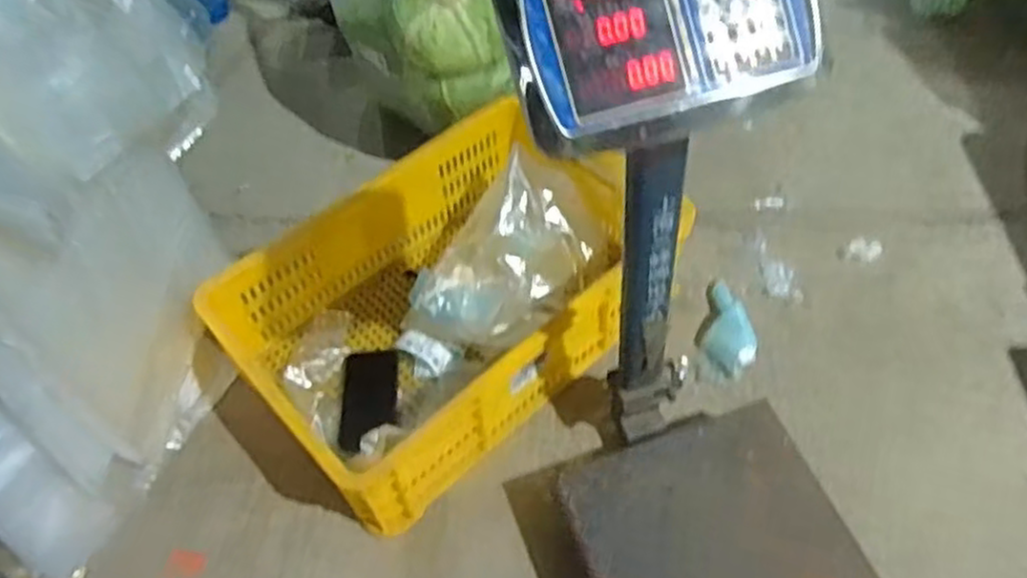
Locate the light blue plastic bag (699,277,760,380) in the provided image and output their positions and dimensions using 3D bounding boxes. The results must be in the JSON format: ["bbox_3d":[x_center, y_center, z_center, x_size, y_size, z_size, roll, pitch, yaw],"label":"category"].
[{"bbox_3d":[0.322,0.060,1.131,0.076,0.053,0.165,7,51,11],"label":"light blue plastic bag"}]

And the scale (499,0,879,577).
[{"bbox_3d":[0.204,0.112,0.664,0.305,0.642,0.505,-16,48,-10],"label":"scale"}]

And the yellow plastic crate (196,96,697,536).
[{"bbox_3d":[-0.091,0.014,1.125,0.595,0.182,0.407,-37,56,-23],"label":"yellow plastic crate"}]

